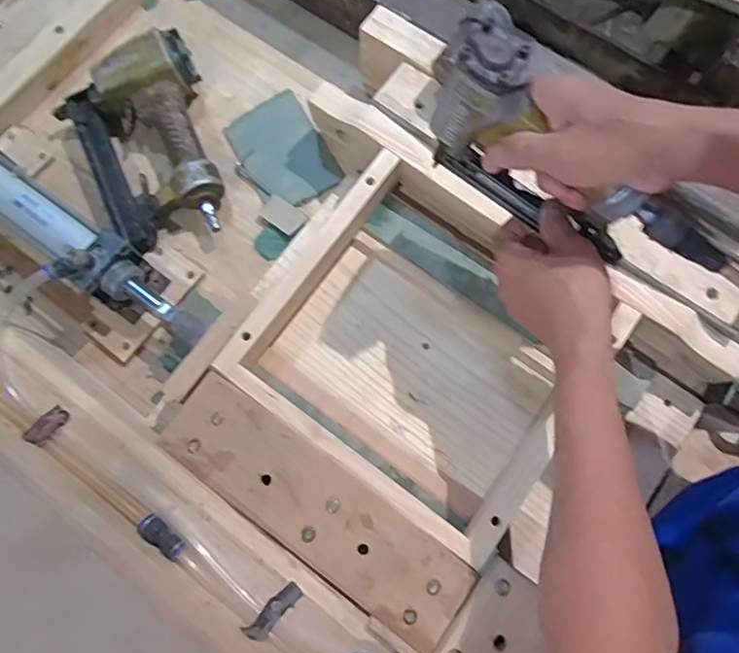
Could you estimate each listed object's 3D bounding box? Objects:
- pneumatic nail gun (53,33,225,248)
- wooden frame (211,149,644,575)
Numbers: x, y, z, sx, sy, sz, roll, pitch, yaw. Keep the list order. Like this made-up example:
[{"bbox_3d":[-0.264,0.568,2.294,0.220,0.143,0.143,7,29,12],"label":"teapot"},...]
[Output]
[{"bbox_3d":[-0.232,-0.193,0.597,0.155,0.060,0.219,-25,76,-6],"label":"pneumatic nail gun"},{"bbox_3d":[0.058,0.021,0.531,0.302,0.065,0.276,36,78,9],"label":"wooden frame"}]

